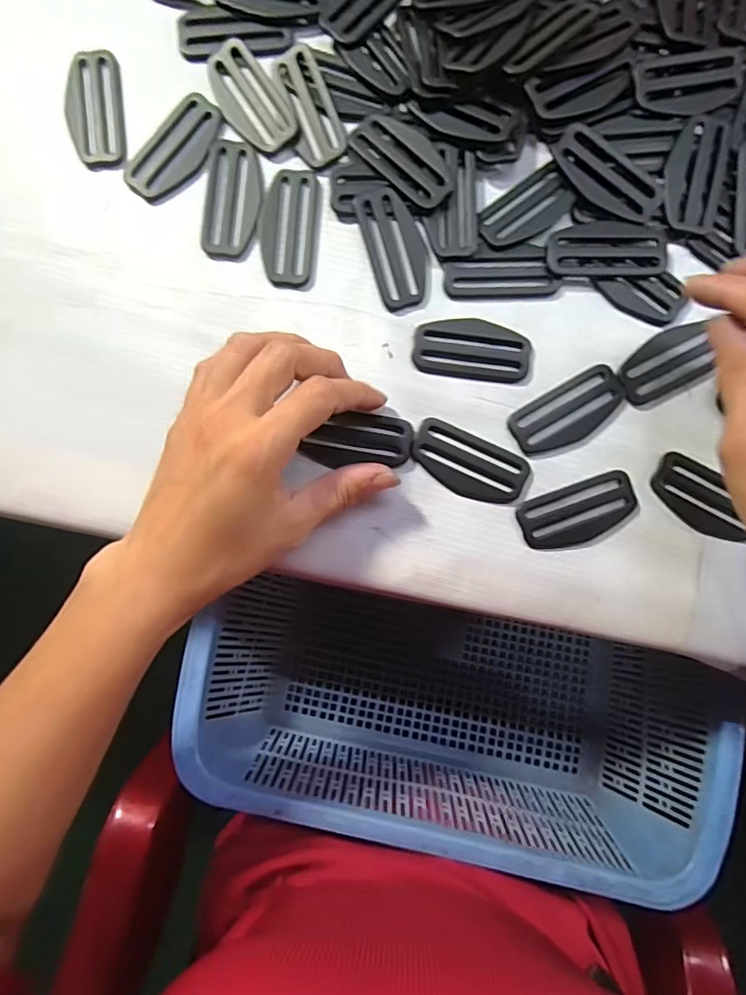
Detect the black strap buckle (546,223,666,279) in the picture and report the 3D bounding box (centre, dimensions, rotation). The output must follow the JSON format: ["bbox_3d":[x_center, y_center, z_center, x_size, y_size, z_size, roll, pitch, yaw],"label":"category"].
[{"bbox_3d":[0.117,-0.125,0.257,0.059,0.005,0.026,1,88,1],"label":"black strap buckle"}]

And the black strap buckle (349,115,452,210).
[{"bbox_3d":[0.016,-0.171,0.254,0.029,0.006,0.057,-45,88,-1],"label":"black strap buckle"}]

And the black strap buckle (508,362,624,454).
[{"bbox_3d":[0.099,-0.043,0.255,0.059,0.004,0.028,-31,88,-1],"label":"black strap buckle"}]

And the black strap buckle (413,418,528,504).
[{"bbox_3d":[0.048,-0.017,0.255,0.059,0.004,0.030,25,89,1],"label":"black strap buckle"}]

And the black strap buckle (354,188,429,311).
[{"bbox_3d":[0.012,-0.126,0.256,0.028,0.006,0.058,-17,88,0],"label":"black strap buckle"}]

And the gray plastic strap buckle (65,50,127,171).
[{"bbox_3d":[-0.145,-0.204,0.266,0.029,0.004,0.062,-9,88,0],"label":"gray plastic strap buckle"}]

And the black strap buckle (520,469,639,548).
[{"bbox_3d":[0.103,0.008,0.252,0.059,0.004,0.030,-20,88,0],"label":"black strap buckle"}]

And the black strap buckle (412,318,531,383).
[{"bbox_3d":[0.050,-0.076,0.256,0.057,0.004,0.030,8,88,1],"label":"black strap buckle"}]

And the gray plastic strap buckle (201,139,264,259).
[{"bbox_3d":[-0.072,-0.153,0.260,0.028,0.004,0.060,6,88,1],"label":"gray plastic strap buckle"}]

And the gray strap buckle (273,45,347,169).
[{"bbox_3d":[-0.032,-0.201,0.260,0.024,0.006,0.059,-20,88,0],"label":"gray strap buckle"}]

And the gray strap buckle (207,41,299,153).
[{"bbox_3d":[-0.063,-0.206,0.262,0.027,0.004,0.061,-36,88,-1],"label":"gray strap buckle"}]

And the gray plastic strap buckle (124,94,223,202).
[{"bbox_3d":[-0.103,-0.181,0.263,0.031,0.004,0.059,44,89,2],"label":"gray plastic strap buckle"}]

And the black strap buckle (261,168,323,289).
[{"bbox_3d":[-0.043,-0.139,0.260,0.028,0.004,0.061,7,88,1],"label":"black strap buckle"}]

